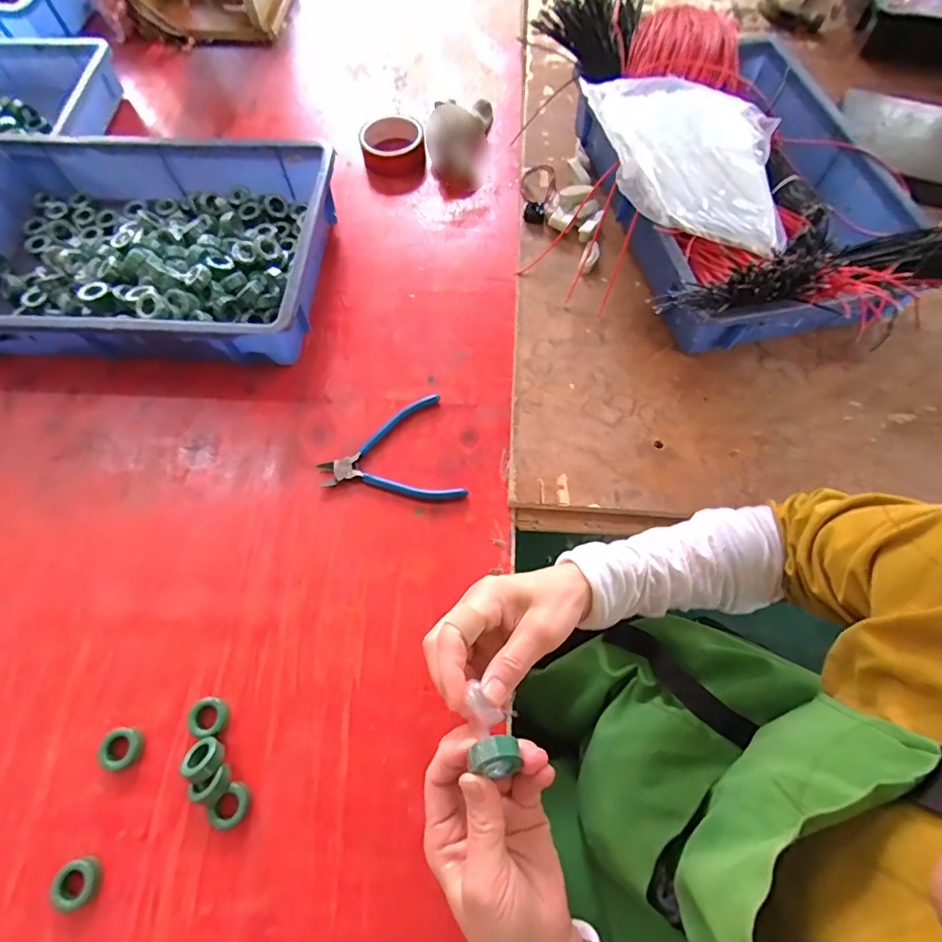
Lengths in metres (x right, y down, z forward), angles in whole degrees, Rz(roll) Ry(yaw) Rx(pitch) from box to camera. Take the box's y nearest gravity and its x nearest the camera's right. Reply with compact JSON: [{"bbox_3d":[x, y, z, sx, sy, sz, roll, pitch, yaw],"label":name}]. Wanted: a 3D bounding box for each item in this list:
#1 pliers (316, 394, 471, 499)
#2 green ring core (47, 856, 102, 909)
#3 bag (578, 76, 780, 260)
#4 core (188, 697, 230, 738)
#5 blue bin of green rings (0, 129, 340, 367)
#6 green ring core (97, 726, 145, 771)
[{"bbox_3d":[-0.087,-0.013,0.523,0.136,0.012,0.121,-14,66,-5],"label":"pliers"},{"bbox_3d":[-0.299,0.312,0.381,0.030,0.016,0.031,-1,66,2],"label":"green ring core"},{"bbox_3d":[0.247,-0.352,0.567,0.225,0.069,0.204,2,67,2],"label":"bag"},{"bbox_3d":[-0.221,0.207,0.424,0.029,0.014,0.030,-1,66,2],"label":"core"},{"bbox_3d":[-0.393,-0.257,0.592,0.436,0.084,0.280,2,66,3],"label":"blue bin of green rings"},{"bbox_3d":[-0.291,0.230,0.416,0.033,0.012,0.031,-1,66,2],"label":"green ring core"}]

